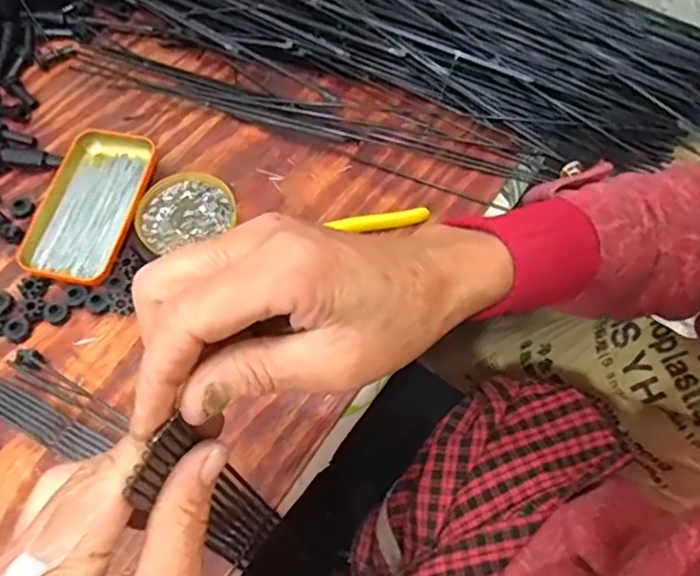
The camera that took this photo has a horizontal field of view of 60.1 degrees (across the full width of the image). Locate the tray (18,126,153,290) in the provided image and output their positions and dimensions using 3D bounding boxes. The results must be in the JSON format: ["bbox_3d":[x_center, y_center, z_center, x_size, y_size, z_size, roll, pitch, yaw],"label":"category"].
[{"bbox_3d":[-0.225,-0.073,0.517,0.086,0.015,0.144,10,64,6],"label":"tray"}]

